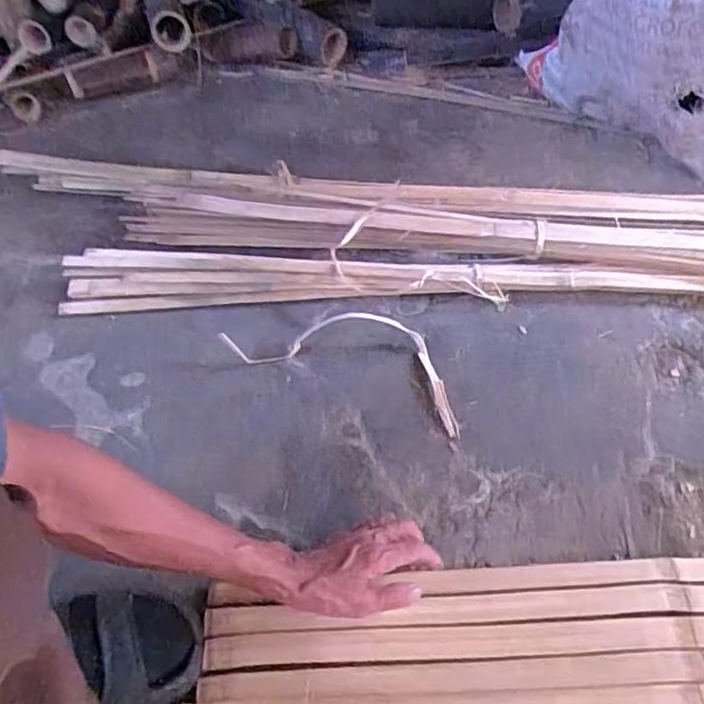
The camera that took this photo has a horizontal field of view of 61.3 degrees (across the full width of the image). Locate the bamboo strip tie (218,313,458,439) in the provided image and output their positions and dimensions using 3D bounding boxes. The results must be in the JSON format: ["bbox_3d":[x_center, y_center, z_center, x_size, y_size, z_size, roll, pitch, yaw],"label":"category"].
[{"bbox_3d":[-0.001,-0.005,0.756,0.315,0.025,0.131,17,55,16],"label":"bamboo strip tie"}]

